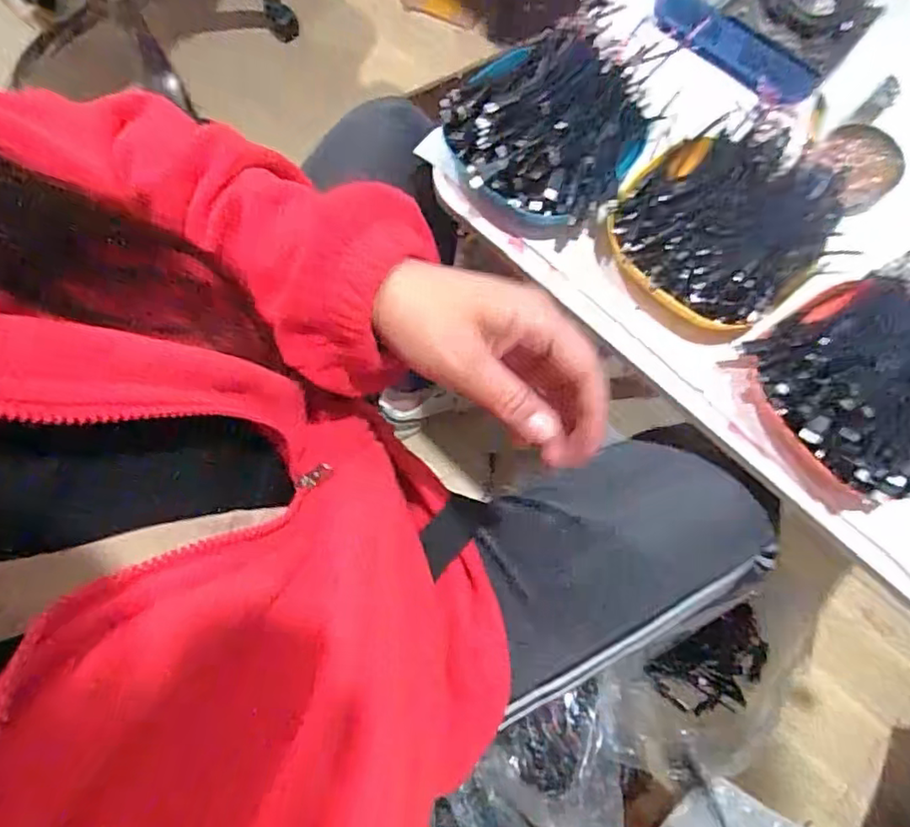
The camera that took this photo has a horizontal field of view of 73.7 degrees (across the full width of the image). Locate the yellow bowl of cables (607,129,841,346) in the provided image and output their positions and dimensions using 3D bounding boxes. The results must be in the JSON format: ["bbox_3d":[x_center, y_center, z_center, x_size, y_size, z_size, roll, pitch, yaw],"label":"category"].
[{"bbox_3d":[0.194,-0.137,0.440,0.165,0.051,0.137,-42,78,-11],"label":"yellow bowl of cables"}]

